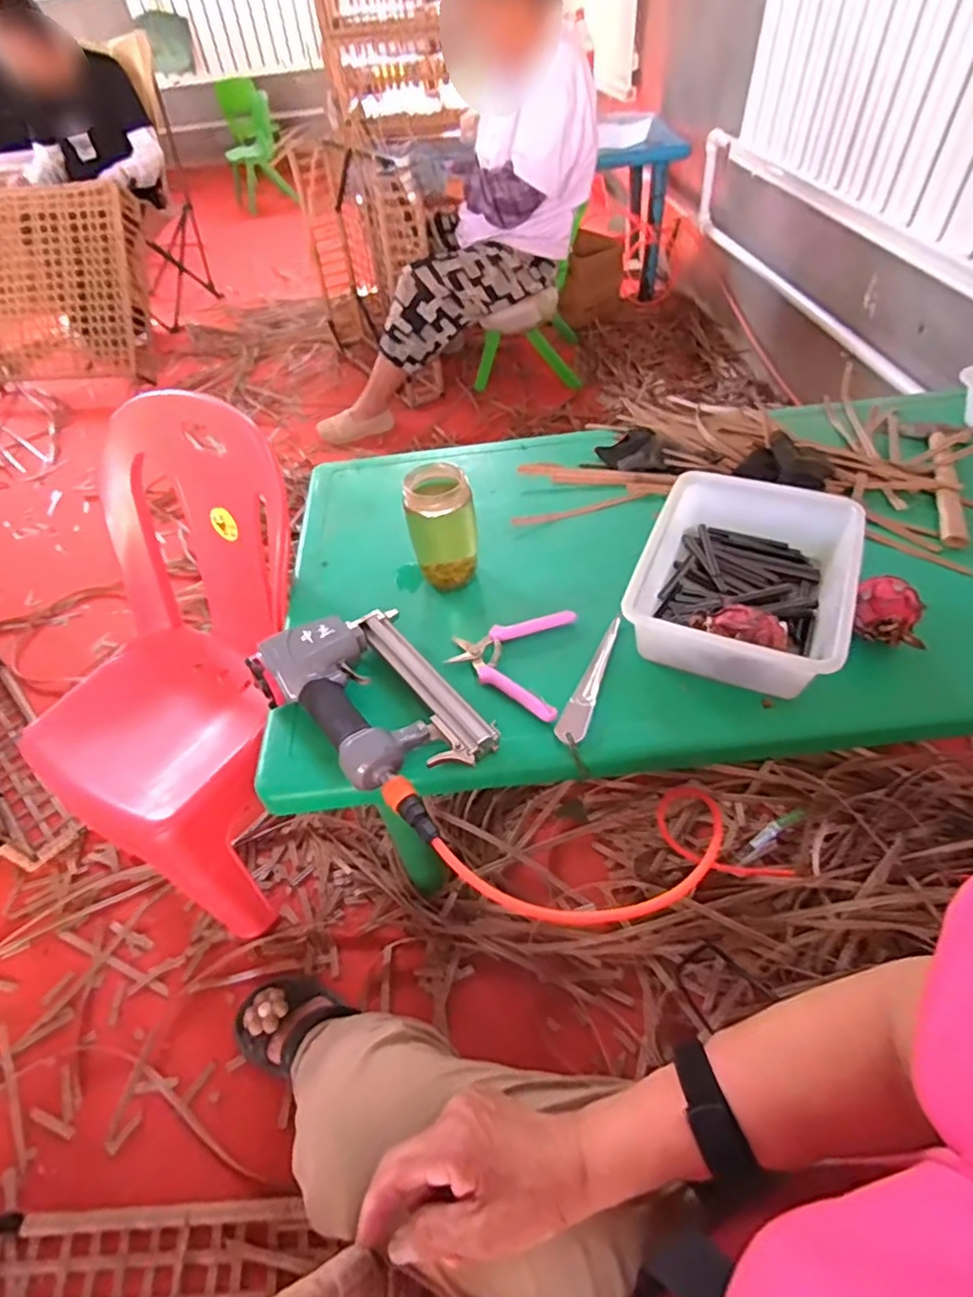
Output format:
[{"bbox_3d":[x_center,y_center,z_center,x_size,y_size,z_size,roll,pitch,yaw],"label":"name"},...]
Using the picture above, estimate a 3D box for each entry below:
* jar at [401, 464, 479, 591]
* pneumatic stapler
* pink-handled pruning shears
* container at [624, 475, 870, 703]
[{"bbox_3d":[-0.052,-0.131,0.720,0.081,0.139,0.072,-5,49,0],"label":"jar"},{"bbox_3d":[-0.116,0.048,0.610,0.163,0.043,0.227,-31,53,-21],"label":"pneumatic stapler"},{"bbox_3d":[0.024,0.007,0.682,0.126,0.018,0.153,8,50,12],"label":"pink-handled pruning shears"},{"bbox_3d":[0.289,-0.072,0.699,0.219,0.088,0.274,18,53,19],"label":"container"}]

